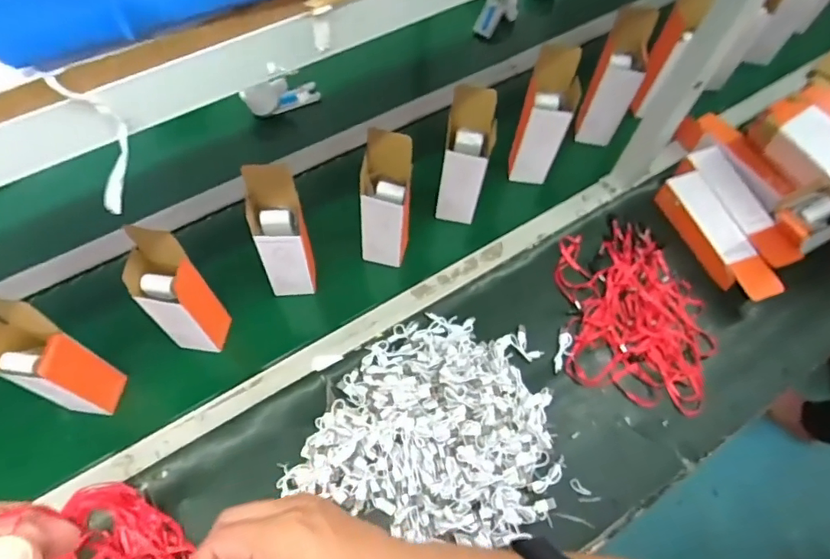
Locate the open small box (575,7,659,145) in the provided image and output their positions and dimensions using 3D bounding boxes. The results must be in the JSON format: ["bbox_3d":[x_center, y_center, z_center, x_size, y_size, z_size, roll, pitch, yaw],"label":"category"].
[{"bbox_3d":[0.348,-0.352,0.923,0.083,0.233,0.076,19,63,8],"label":"open small box"}]

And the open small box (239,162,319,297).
[{"bbox_3d":[-0.187,-0.060,0.739,0.073,0.201,0.080,-10,63,-8],"label":"open small box"}]

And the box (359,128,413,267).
[{"bbox_3d":[-0.042,-0.106,0.786,0.074,0.241,0.076,8,62,1],"label":"box"}]

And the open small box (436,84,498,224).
[{"bbox_3d":[0.081,-0.188,0.825,0.078,0.232,0.070,8,62,2],"label":"open small box"}]

